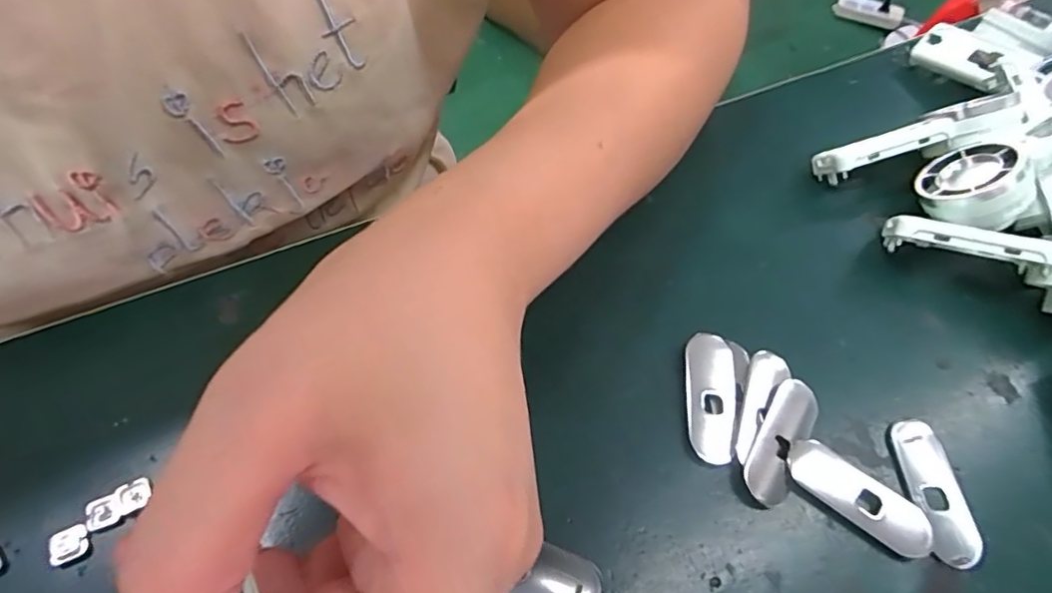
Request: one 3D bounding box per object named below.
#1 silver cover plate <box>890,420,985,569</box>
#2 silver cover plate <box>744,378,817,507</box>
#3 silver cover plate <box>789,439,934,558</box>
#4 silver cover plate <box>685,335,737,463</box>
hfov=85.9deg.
[{"bbox_3d":[0.146,0.069,0.202,0.017,0.004,0.049,2,60,-3],"label":"silver cover plate"},{"bbox_3d":[0.095,0.052,0.208,0.017,0.004,0.050,29,62,13],"label":"silver cover plate"},{"bbox_3d":[0.117,0.070,0.199,0.050,0.005,0.019,37,64,16],"label":"silver cover plate"},{"bbox_3d":[0.071,0.037,0.216,0.020,0.004,0.051,6,59,-1],"label":"silver cover plate"}]

